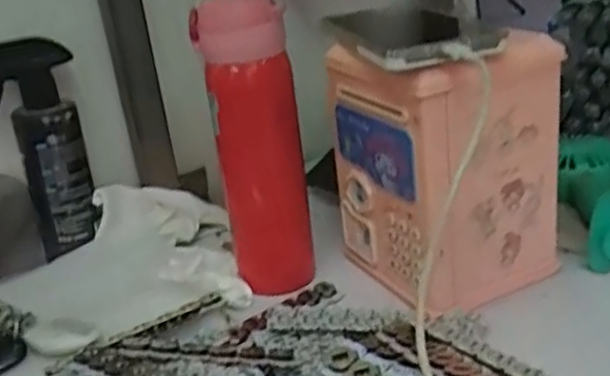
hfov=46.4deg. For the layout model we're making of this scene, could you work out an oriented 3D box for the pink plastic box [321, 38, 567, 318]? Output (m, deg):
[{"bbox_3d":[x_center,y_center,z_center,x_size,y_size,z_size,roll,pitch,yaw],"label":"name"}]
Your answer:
[{"bbox_3d":[0.098,-0.020,0.528,0.124,0.185,0.130,-17,25,-24],"label":"pink plastic box"}]

